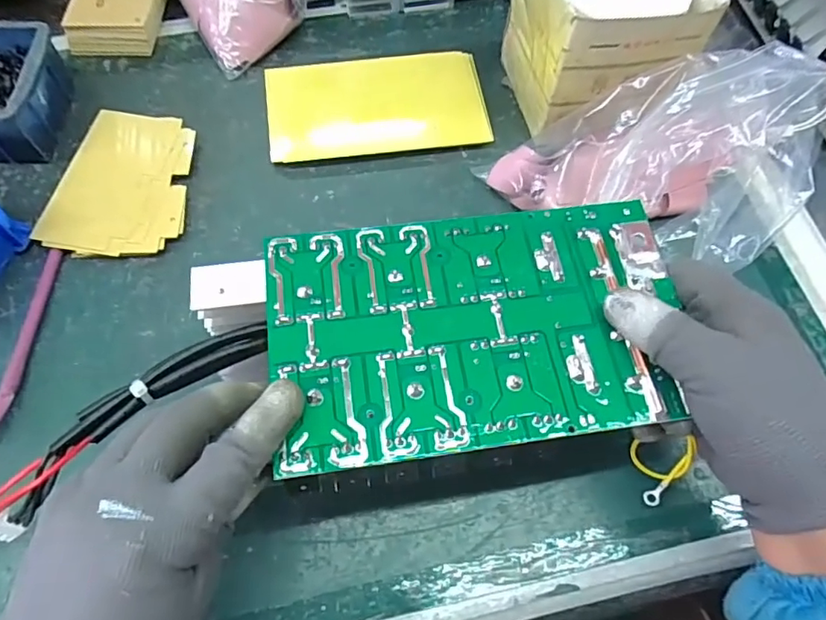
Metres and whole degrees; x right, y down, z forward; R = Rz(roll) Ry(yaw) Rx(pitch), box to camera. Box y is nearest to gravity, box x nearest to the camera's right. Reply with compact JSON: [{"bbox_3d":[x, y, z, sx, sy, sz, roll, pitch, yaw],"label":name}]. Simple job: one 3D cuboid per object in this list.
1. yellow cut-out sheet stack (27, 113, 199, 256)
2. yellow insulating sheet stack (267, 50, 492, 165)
[{"bbox_3d":[-0.206,-0.091,0.387,0.091,0.017,0.118,9,65,3],"label":"yellow cut-out sheet stack"},{"bbox_3d":[-0.030,-0.170,0.435,0.172,0.007,0.101,-8,65,-5],"label":"yellow insulating sheet stack"}]

